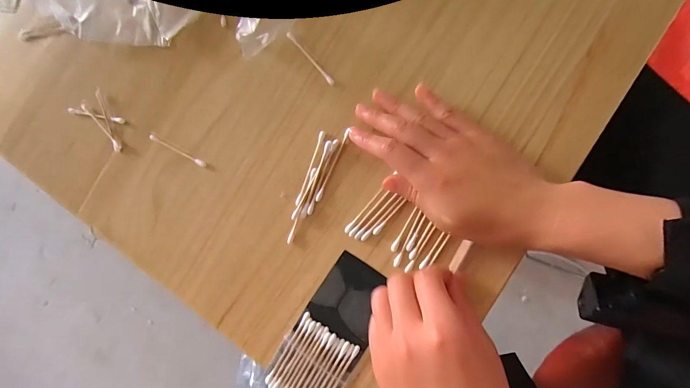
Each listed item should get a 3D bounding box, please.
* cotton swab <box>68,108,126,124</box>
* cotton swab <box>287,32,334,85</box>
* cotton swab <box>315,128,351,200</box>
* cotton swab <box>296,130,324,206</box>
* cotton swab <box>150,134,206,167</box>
[{"bbox_3d":[-0.271,-0.085,0.354,0.074,0.007,0.006,12,87,13],"label":"cotton swab"},{"bbox_3d":[-0.033,-0.127,0.301,0.005,0.004,0.068,-41,78,6],"label":"cotton swab"},{"bbox_3d":[-0.011,-0.025,0.289,0.005,0.007,0.068,25,90,14],"label":"cotton swab"},{"bbox_3d":[-0.032,-0.024,0.295,0.005,0.005,0.071,18,89,14],"label":"cotton swab"},{"bbox_3d":[-0.165,-0.043,0.320,0.067,0.004,0.006,27,91,14],"label":"cotton swab"}]

